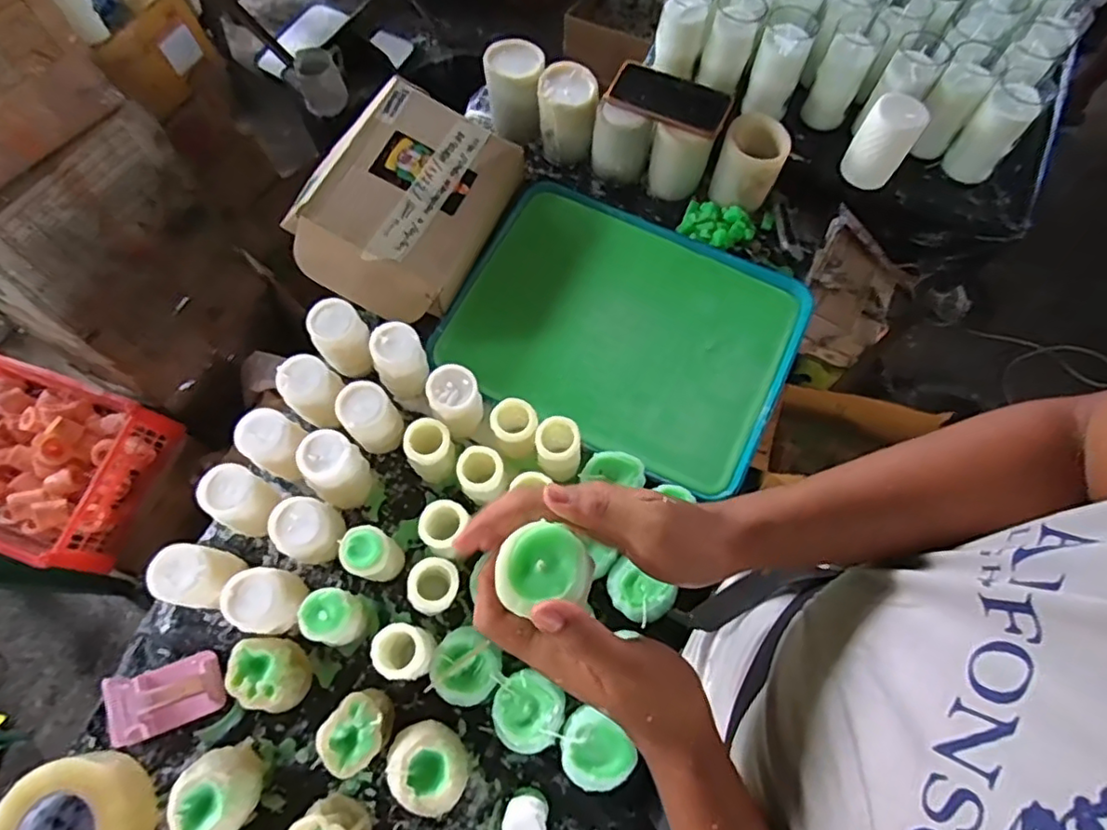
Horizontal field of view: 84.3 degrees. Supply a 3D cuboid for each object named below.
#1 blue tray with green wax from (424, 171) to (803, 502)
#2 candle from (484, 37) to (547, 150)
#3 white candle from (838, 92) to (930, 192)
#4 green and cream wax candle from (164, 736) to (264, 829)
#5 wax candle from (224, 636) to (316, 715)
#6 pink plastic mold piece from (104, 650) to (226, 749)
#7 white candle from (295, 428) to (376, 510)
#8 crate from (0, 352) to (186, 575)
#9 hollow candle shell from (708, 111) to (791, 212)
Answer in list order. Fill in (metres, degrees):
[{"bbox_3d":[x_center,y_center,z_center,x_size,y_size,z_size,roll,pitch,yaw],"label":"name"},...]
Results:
[{"bbox_3d":[0.093,-0.124,0.827,0.443,0.026,0.334,27,72,9],"label":"blue tray with green wax"},{"bbox_3d":[-0.056,-0.475,0.910,0.084,0.114,0.083,-1,70,0],"label":"candle"},{"bbox_3d":[0.446,-0.369,0.829,0.072,0.097,0.068,35,73,12],"label":"white candle"},{"bbox_3d":[-0.329,0.378,0.611,0.072,0.083,0.074,0,70,0],"label":"green and cream wax candle"},{"bbox_3d":[-0.299,0.272,0.651,0.068,0.075,0.066,0,70,0],"label":"wax candle"},{"bbox_3d":[-0.406,0.291,0.634,0.087,0.085,0.069,-18,71,-7],"label":"pink plastic mold piece"},{"bbox_3d":[-0.248,0.066,0.710,0.062,0.105,0.064,0,70,0],"label":"white candle"},{"bbox_3d":[-1.004,0.078,1.163,0.450,0.127,0.317,18,71,7],"label":"crate"},{"bbox_3d":[0.272,-0.348,0.857,0.086,0.097,0.084,24,71,8],"label":"hollow candle shell"}]

